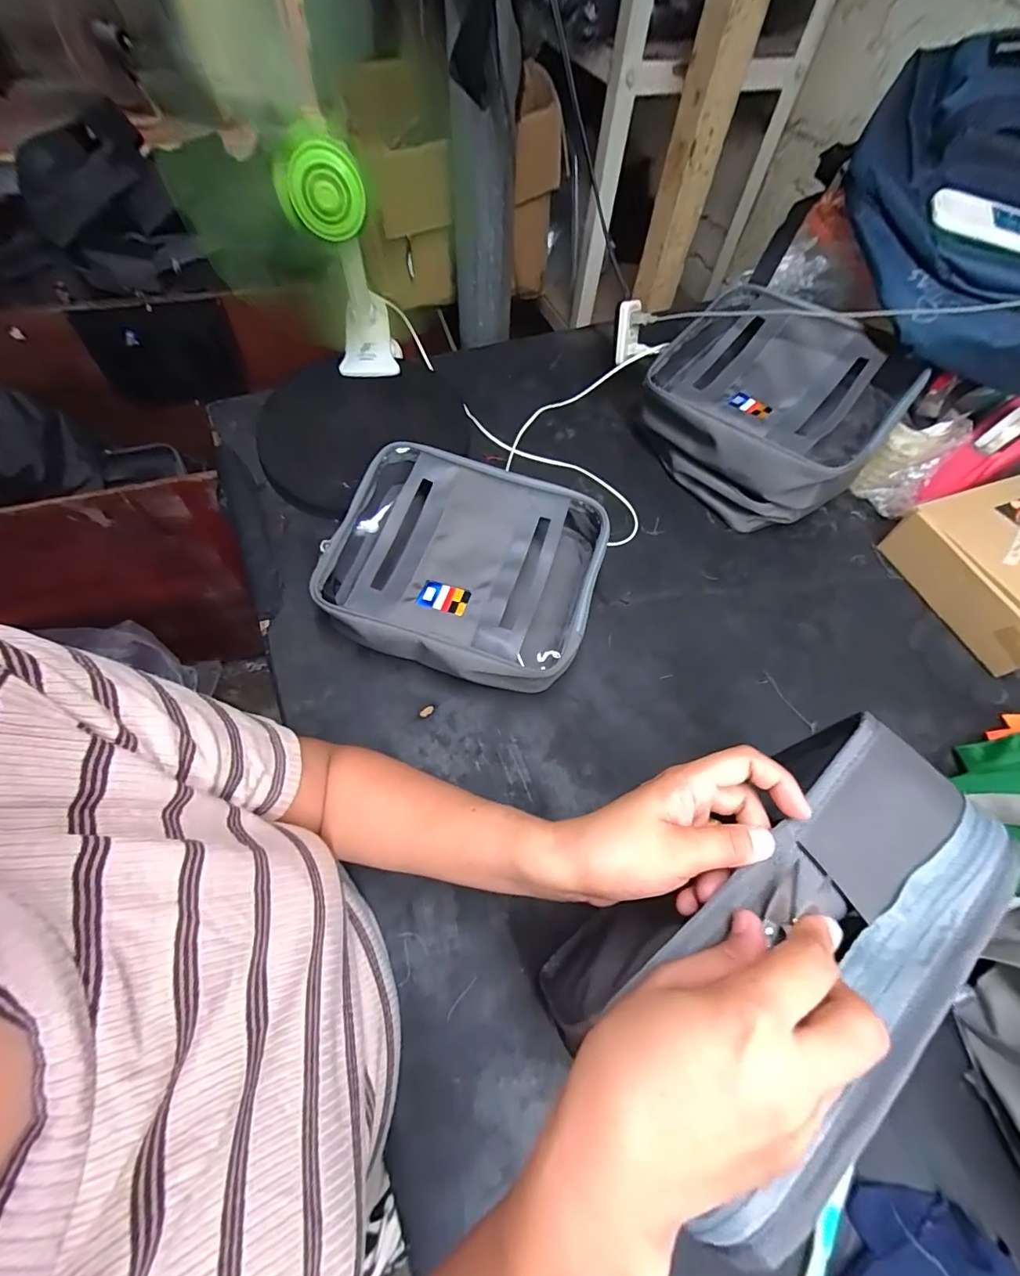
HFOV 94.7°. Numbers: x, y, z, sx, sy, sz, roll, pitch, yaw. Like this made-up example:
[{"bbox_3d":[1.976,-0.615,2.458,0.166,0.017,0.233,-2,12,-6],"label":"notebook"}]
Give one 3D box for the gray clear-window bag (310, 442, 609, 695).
[{"bbox_3d":[-0.049,-0.074,0.519,0.271,0.096,0.225,17,63,6],"label":"gray clear-window bag"}]

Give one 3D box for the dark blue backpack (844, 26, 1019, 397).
[{"bbox_3d":[0.547,-0.481,0.528,0.330,0.185,0.326,31,65,13],"label":"dark blue backpack"}]

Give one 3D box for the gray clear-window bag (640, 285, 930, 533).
[{"bbox_3d":[0.326,-0.298,0.620,0.277,0.152,0.222,38,67,16],"label":"gray clear-window bag"}]

